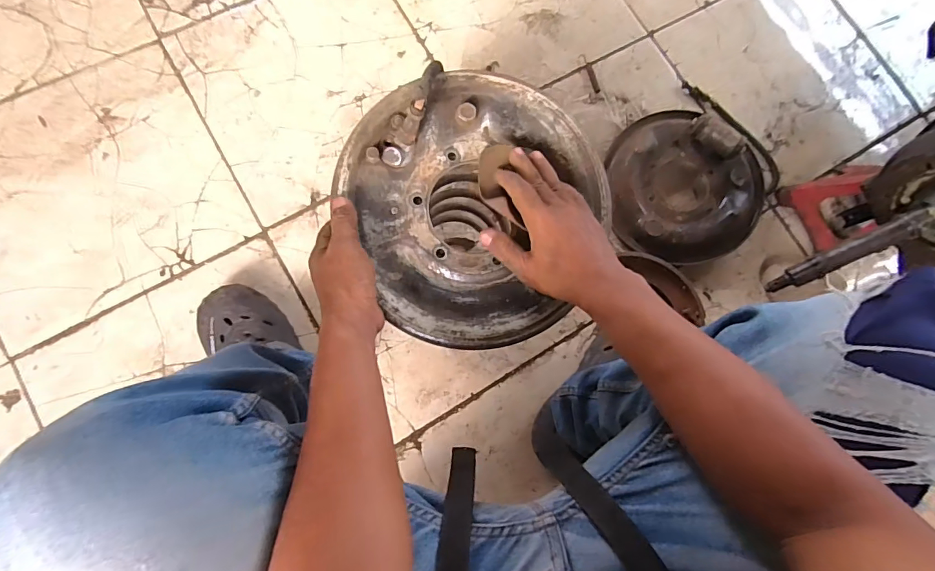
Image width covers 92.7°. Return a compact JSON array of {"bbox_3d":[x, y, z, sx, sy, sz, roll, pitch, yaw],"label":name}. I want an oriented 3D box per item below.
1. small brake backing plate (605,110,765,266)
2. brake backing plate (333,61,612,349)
[{"bbox_3d":[0.380,-0.178,0.779,0.247,0.097,0.263,1,81,-5],"label":"small brake backing plate"},{"bbox_3d":[0.001,-0.080,0.435,0.246,0.072,0.260,1,81,-5],"label":"brake backing plate"}]

